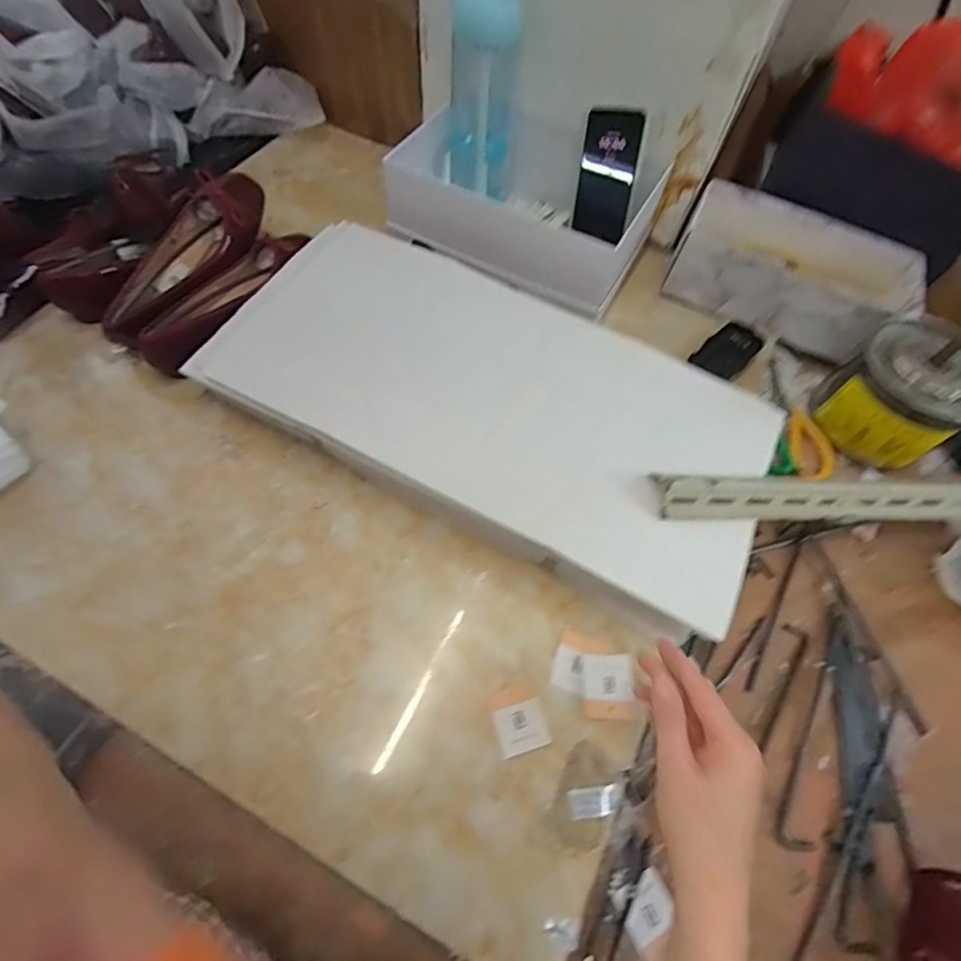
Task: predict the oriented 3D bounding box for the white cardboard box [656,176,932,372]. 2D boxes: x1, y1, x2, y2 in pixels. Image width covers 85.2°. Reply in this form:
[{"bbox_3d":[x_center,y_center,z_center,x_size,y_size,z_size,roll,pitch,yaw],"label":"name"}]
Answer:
[{"bbox_3d":[0.381,-0.255,0.657,0.278,0.092,0.147,27,63,11],"label":"white cardboard box"}]

